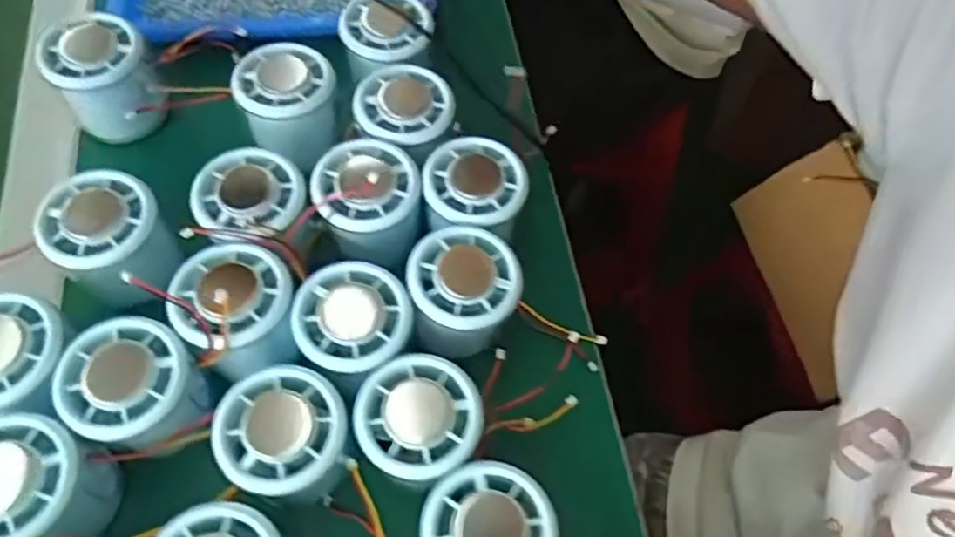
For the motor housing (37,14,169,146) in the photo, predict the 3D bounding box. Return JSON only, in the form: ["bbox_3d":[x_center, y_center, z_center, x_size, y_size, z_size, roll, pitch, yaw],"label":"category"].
[{"bbox_3d":[-0.226,-0.115,0.410,0.053,0.049,0.062,-29,68,-15],"label":"motor housing"}]

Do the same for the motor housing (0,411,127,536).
[{"bbox_3d":[-0.197,0.099,0.301,0.054,0.047,0.054,1,63,-2],"label":"motor housing"}]

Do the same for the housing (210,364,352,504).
[{"bbox_3d":[-0.089,0.083,0.325,0.057,0.053,0.055,1,63,-2],"label":"housing"}]

